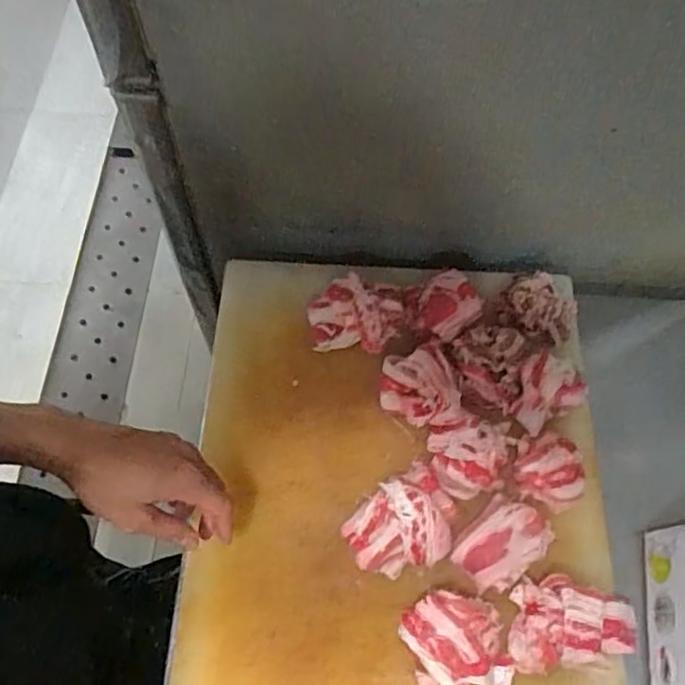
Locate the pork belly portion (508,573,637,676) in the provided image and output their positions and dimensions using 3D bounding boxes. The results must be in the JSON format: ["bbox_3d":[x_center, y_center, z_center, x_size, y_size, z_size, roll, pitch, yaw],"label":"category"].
[{"bbox_3d":[0.210,0.247,0.545,0.122,0.053,0.073,-1,65,-4],"label":"pork belly portion"}]

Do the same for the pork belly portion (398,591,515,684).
[{"bbox_3d":[0.100,0.260,0.534,0.087,0.036,0.083,1,65,-3],"label":"pork belly portion"}]

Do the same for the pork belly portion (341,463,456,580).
[{"bbox_3d":[0.058,0.171,0.577,0.103,0.029,0.080,-29,70,-15],"label":"pork belly portion"}]

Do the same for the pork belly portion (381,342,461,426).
[{"bbox_3d":[0.079,0.044,0.628,0.079,0.036,0.079,4,65,-1],"label":"pork belly portion"}]

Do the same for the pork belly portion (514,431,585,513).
[{"bbox_3d":[0.199,0.120,0.589,0.064,0.029,0.065,29,67,10],"label":"pork belly portion"}]

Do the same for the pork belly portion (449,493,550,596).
[{"bbox_3d":[0.147,0.182,0.563,0.059,0.024,0.085,42,70,15],"label":"pork belly portion"}]

